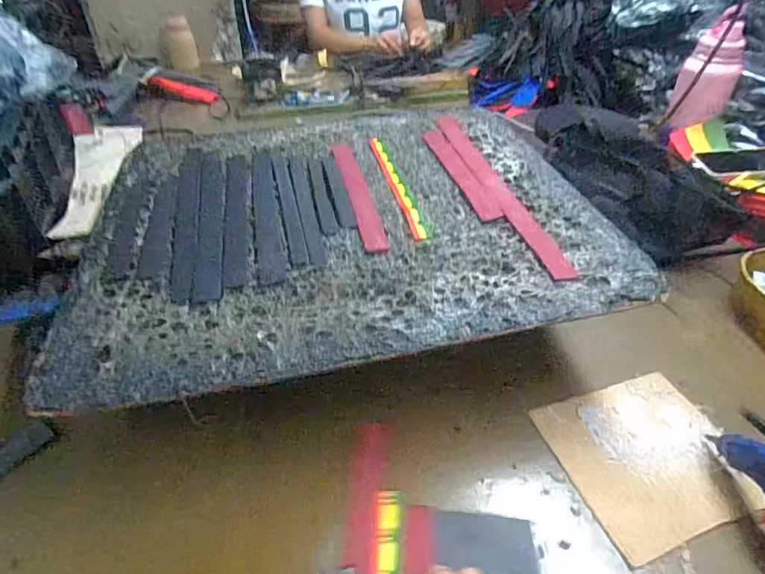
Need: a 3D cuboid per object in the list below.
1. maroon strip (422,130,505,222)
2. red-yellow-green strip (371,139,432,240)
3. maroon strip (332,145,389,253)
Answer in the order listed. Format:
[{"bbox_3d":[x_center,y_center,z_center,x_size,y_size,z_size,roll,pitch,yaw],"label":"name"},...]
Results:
[{"bbox_3d":[0.099,-0.153,0.629,0.033,0.007,0.240,-8,39,-10],"label":"maroon strip"},{"bbox_3d":[0.018,-0.135,0.623,0.022,0.004,0.261,-8,39,-10],"label":"red-yellow-green strip"},{"bbox_3d":[-0.032,-0.123,0.610,0.028,0.004,0.265,-7,39,-9],"label":"maroon strip"}]

